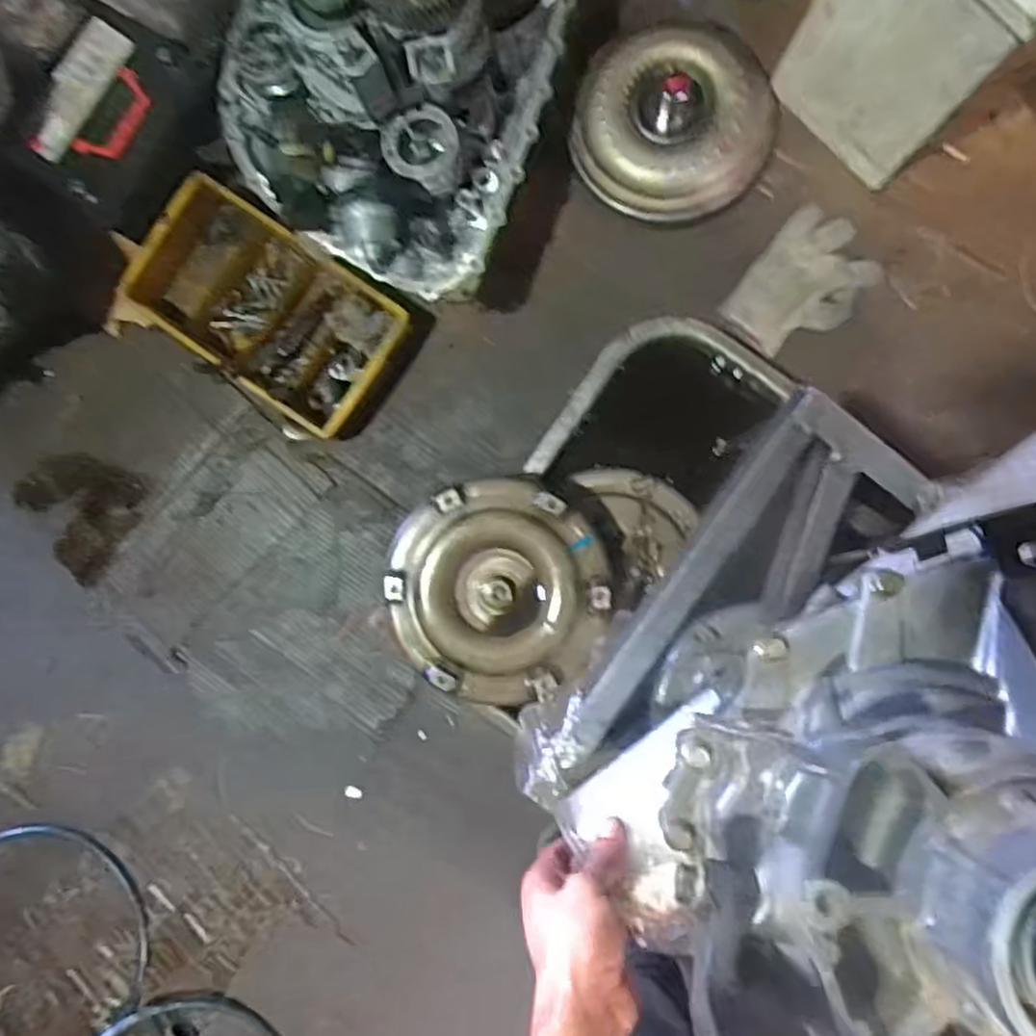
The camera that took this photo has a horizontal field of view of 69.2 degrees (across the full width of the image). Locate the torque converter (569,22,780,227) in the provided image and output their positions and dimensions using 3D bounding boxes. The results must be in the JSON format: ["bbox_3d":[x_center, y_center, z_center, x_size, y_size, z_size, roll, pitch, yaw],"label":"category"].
[{"bbox_3d":[0.207,-0.518,0.982,0.264,0.111,0.239,10,89,5],"label":"torque converter"}]

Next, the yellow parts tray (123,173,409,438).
[{"bbox_3d":[-0.355,-0.289,1.046,0.387,0.091,0.219,35,92,6],"label":"yellow parts tray"}]

